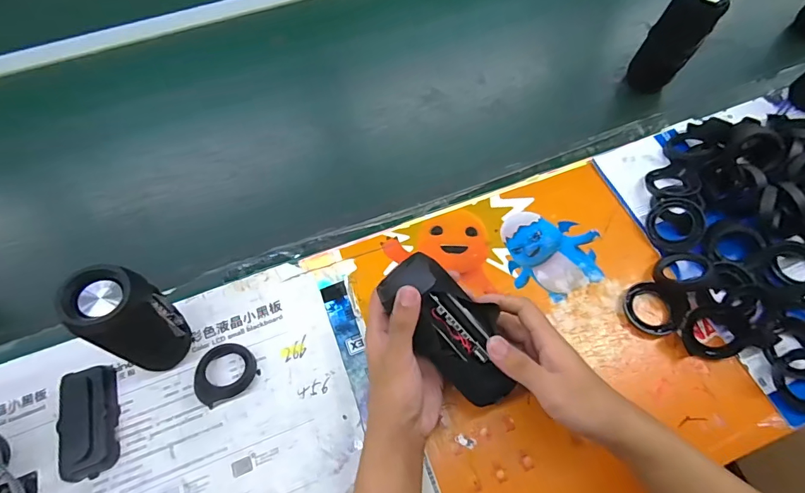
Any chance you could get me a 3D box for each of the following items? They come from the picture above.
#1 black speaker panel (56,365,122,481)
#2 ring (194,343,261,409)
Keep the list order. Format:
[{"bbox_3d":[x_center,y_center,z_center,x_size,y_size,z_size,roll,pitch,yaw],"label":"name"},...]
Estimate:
[{"bbox_3d":[-0.322,0.179,0.431,0.053,0.024,0.104,-20,65,-9],"label":"black speaker panel"},{"bbox_3d":[-0.193,0.136,0.455,0.064,0.020,0.053,-27,66,-12],"label":"ring"}]

